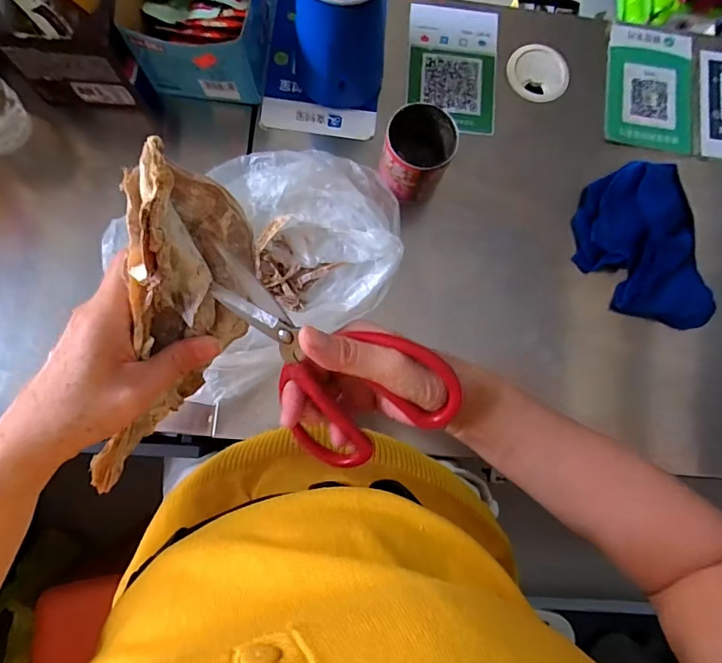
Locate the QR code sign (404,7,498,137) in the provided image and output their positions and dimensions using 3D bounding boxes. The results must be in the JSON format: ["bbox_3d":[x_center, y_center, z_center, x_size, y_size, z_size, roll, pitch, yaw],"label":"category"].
[{"bbox_3d":[0.100,-0.285,0.480,0.096,0.010,0.142,3,83,-4],"label":"QR code sign"}]

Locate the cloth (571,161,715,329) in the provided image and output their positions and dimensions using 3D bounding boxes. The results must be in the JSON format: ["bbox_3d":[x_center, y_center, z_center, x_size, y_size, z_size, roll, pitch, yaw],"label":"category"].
[{"bbox_3d":[0.286,-0.087,0.447,0.122,0.031,0.162,-3,81,-5],"label":"cloth"}]

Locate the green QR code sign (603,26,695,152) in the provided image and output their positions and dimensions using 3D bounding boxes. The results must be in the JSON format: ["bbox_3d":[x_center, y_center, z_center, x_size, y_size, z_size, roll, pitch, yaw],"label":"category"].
[{"bbox_3d":[0.328,-0.274,0.496,0.103,0.005,0.148,9,81,-4],"label":"green QR code sign"}]

